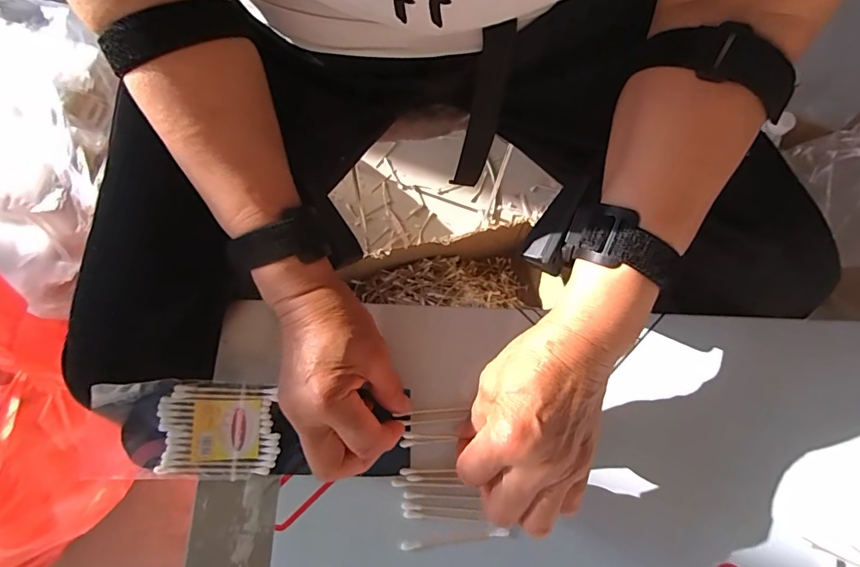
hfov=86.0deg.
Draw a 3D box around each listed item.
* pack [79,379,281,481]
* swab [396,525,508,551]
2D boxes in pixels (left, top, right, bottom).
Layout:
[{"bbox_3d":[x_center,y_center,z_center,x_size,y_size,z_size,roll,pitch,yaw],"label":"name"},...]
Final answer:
[{"bbox_3d":[-0.166,0.100,0.318,0.117,0.012,0.063,5,75,-8],"label":"pack"},{"bbox_3d":[0.017,0.175,0.316,0.073,0.005,0.006,-6,75,-4],"label":"swab"}]

